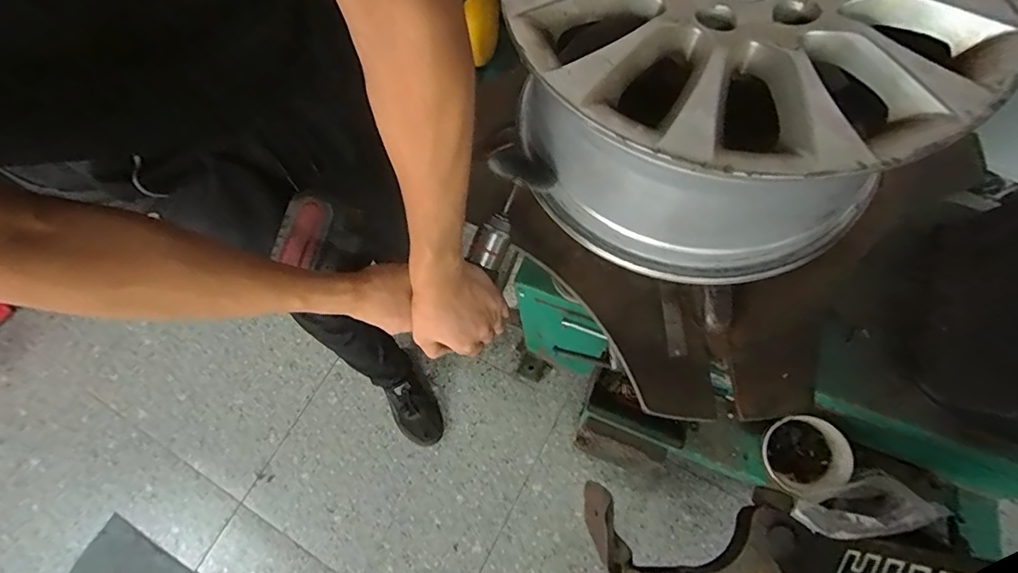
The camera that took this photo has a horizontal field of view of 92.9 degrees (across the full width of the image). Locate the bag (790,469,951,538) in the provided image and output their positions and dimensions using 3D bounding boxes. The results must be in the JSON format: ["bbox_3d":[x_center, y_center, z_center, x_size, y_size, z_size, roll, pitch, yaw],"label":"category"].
[{"bbox_3d":[0.480,0.309,0.667,0.140,0.124,0.069,-21,68,-4],"label":"bag"}]

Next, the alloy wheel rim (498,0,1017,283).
[{"bbox_3d":[0.225,-0.247,0.523,0.445,0.226,0.434,-7,68,2],"label":"alloy wheel rim"}]

